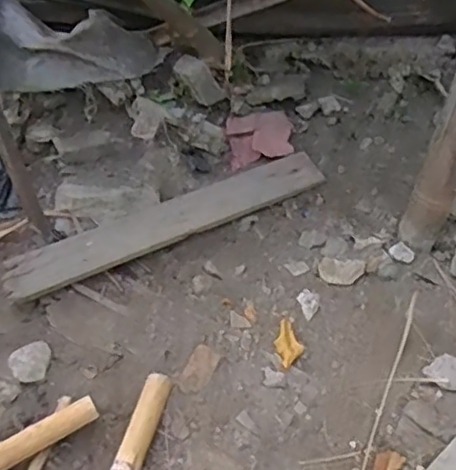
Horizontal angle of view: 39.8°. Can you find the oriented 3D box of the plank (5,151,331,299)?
[{"bbox_3d":[-0.104,-0.027,1.122,0.579,0.018,0.087,-21,60,-15],"label":"plank"}]

